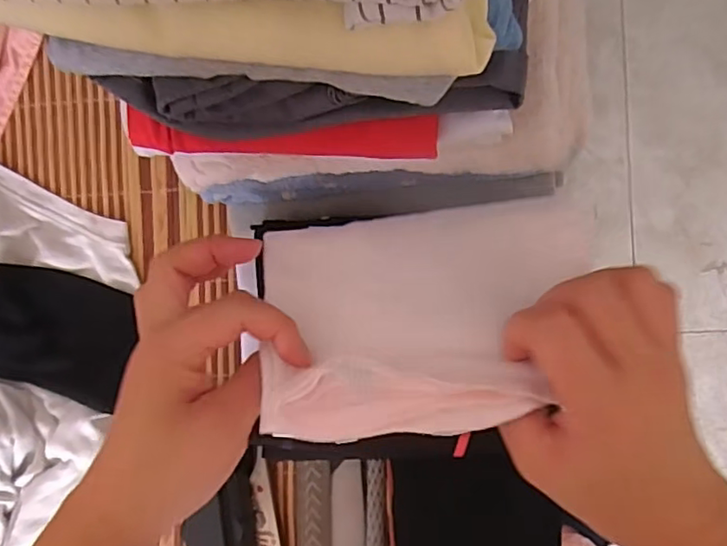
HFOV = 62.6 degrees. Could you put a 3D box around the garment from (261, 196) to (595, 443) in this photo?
[{"bbox_3d":[0.029,0.017,0.268,0.148,0.017,0.102,-7,64,7],"label":"garment"}]

